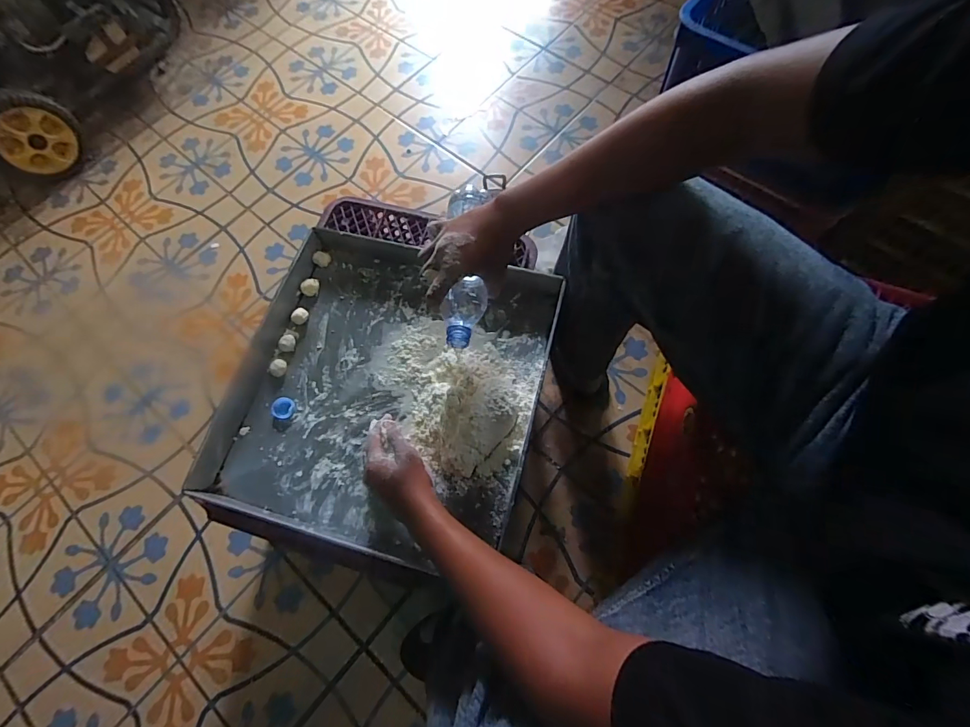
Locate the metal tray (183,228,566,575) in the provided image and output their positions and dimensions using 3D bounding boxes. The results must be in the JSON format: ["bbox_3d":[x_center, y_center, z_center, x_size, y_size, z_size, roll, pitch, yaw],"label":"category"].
[{"bbox_3d":[-0.154,0.030,0.647,0.473,0.058,0.465,14,69,8],"label":"metal tray"}]

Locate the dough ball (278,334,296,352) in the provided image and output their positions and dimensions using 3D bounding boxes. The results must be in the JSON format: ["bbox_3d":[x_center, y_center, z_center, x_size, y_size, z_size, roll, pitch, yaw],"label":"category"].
[{"bbox_3d":[-0.326,-0.035,0.691,0.024,0.021,0.028,35,74,15],"label":"dough ball"}]

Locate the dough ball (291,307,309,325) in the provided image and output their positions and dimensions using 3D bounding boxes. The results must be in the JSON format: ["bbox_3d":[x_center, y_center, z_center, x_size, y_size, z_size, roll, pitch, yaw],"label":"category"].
[{"bbox_3d":[-0.313,-0.081,0.708,0.024,0.015,0.029,30,72,13],"label":"dough ball"}]

